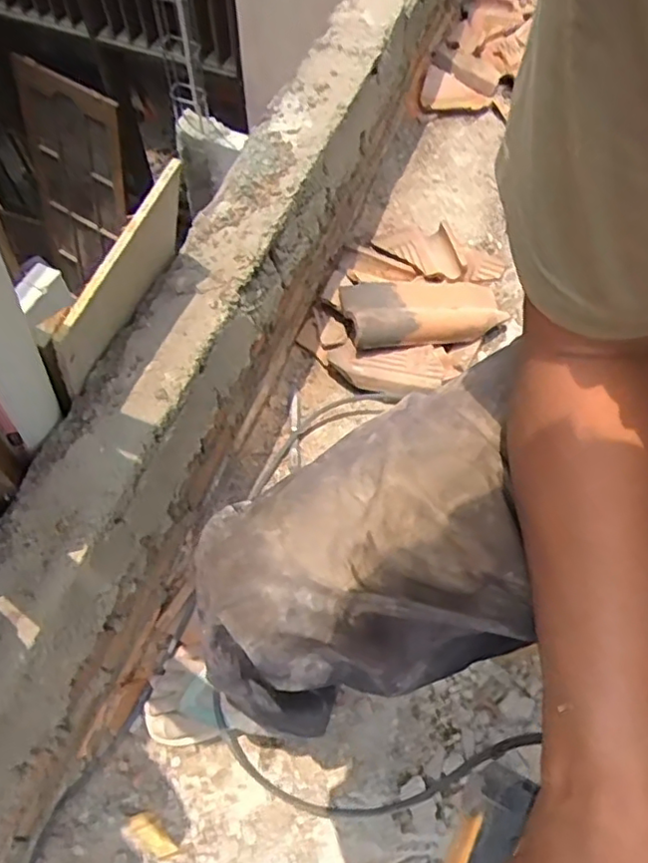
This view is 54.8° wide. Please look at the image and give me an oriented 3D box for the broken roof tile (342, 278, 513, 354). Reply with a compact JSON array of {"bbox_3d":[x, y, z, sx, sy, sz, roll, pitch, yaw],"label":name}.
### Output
[{"bbox_3d":[0.176,-0.219,1.124,0.295,0.039,0.141,-10,62,-21],"label":"broken roof tile"}]

